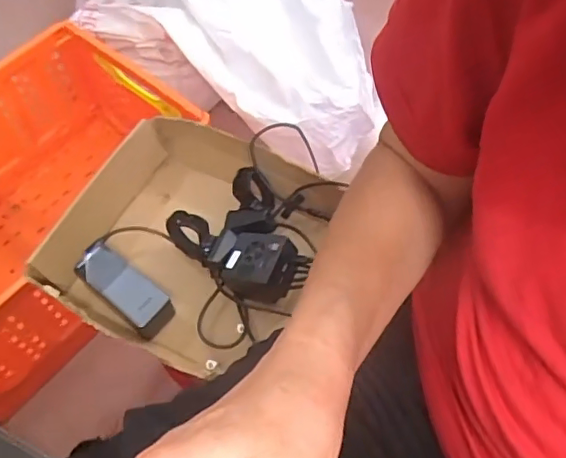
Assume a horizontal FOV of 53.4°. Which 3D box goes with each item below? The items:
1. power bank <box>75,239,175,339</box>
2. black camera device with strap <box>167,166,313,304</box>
[{"bbox_3d":[-0.212,0.076,0.742,0.147,0.043,0.059,35,66,17],"label":"power bank"},{"bbox_3d":[-0.043,0.014,0.758,0.153,0.061,0.184,-36,67,-19],"label":"black camera device with strap"}]

